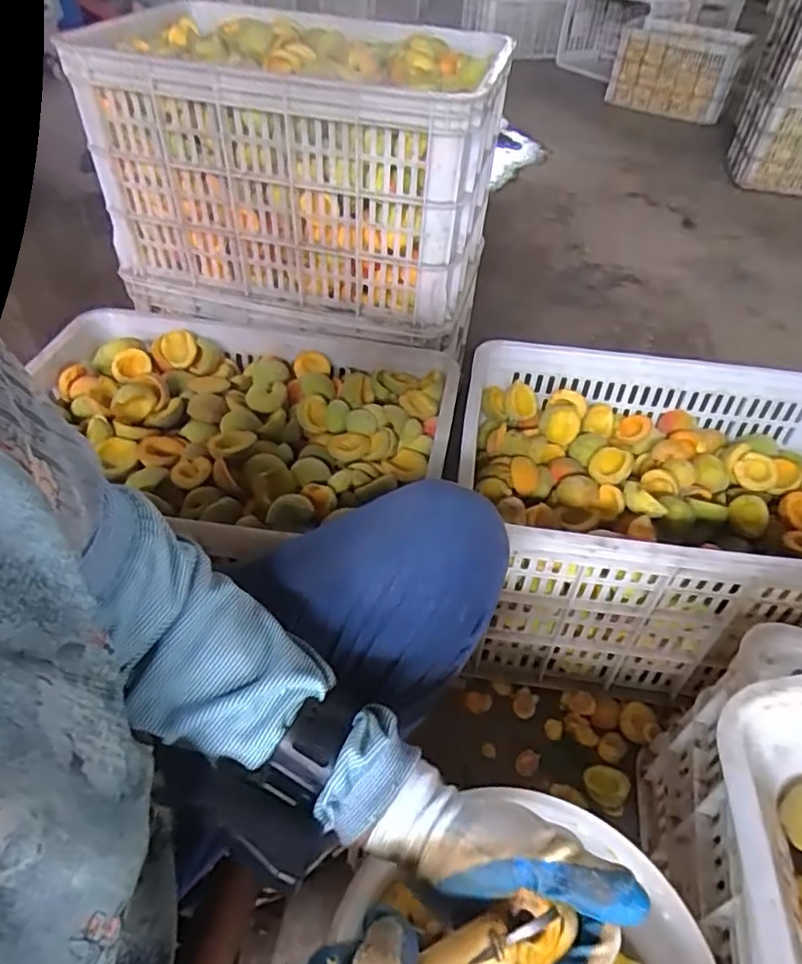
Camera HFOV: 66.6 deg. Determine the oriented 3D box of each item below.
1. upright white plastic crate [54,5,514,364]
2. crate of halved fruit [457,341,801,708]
[{"bbox_3d":[-0.128,-0.421,0.846,0.473,0.308,0.300,12,46,7],"label":"upright white plastic crate"},{"bbox_3d":[0.346,0.050,0.808,0.521,0.280,0.366,5,46,1],"label":"crate of halved fruit"}]

